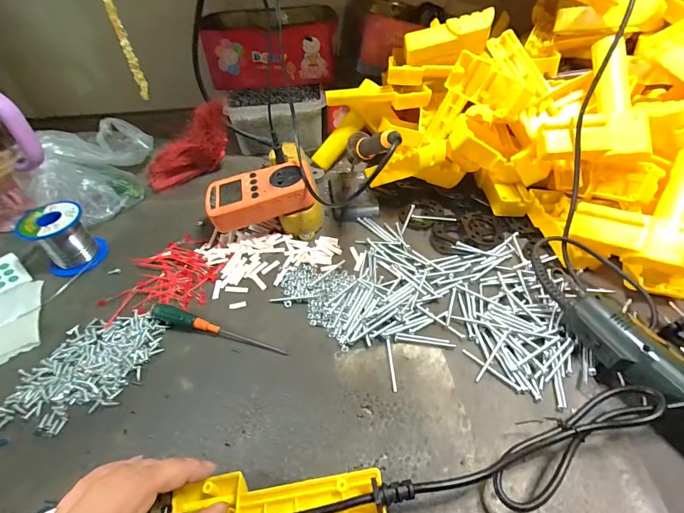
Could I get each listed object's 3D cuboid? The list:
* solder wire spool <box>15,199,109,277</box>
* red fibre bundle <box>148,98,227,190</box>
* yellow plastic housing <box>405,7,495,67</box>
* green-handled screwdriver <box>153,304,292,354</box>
[{"bbox_3d":[-0.323,-0.023,0.413,0.069,0.057,0.062,33,56,30],"label":"solder wire spool"},{"bbox_3d":[-0.225,-0.161,0.542,0.163,0.079,0.052,-42,49,11],"label":"red fibre bundle"},{"bbox_3d":[0.142,-0.291,0.481,0.118,0.046,0.045,-13,45,12],"label":"yellow plastic housing"},{"bbox_3d":[-0.125,0.071,0.354,0.143,0.018,0.016,12,48,15],"label":"green-handled screwdriver"}]

